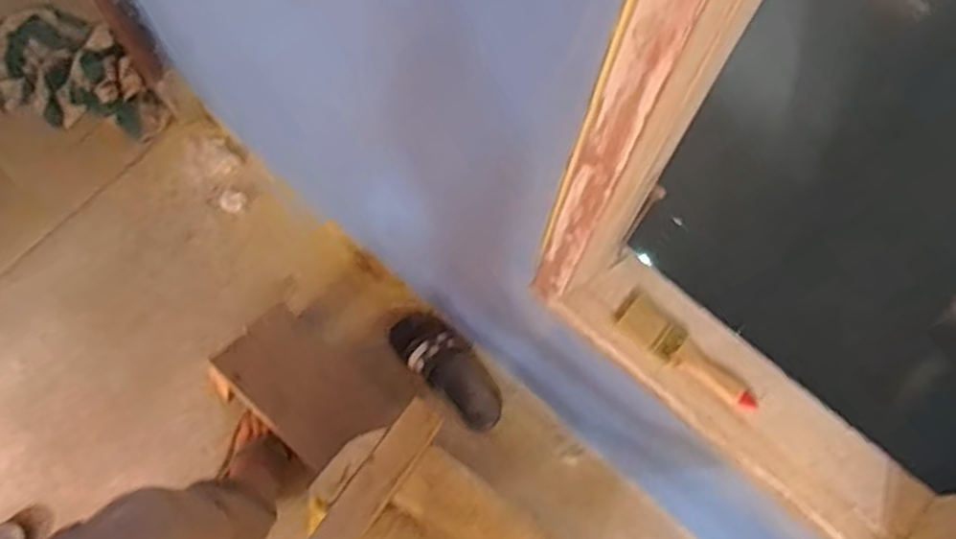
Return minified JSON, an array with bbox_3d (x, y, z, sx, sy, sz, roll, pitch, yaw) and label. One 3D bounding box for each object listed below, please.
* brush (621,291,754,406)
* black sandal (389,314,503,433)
[{"bbox_3d":[0.238,0.099,0.850,0.170,0.008,0.046,41,73,10],"label":"brush"},{"bbox_3d":[-0.053,0.178,1.354,0.254,0.064,0.113,43,73,11],"label":"black sandal"}]

